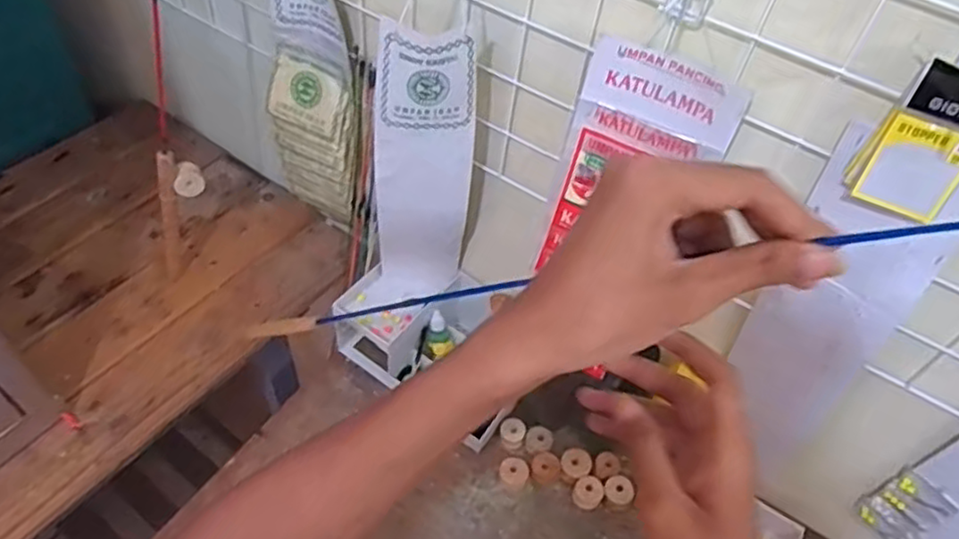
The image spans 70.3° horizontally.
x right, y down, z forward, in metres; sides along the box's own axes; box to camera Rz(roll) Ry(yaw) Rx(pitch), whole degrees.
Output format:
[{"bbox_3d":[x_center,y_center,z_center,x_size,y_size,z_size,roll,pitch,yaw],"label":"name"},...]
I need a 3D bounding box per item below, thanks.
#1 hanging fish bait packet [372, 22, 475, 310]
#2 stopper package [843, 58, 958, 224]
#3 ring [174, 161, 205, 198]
[{"bbox_3d":[-0.058,-0.077,0.689,0.093,0.364,0.032,11,50,2],"label":"hanging fish bait packet"},{"bbox_3d":[0.282,-0.080,0.430,0.055,0.094,0.017,29,40,16],"label":"stopper package"},{"bbox_3d":[-0.320,-0.100,0.746,0.030,0.032,0.034,-17,55,-20],"label":"ring"}]

